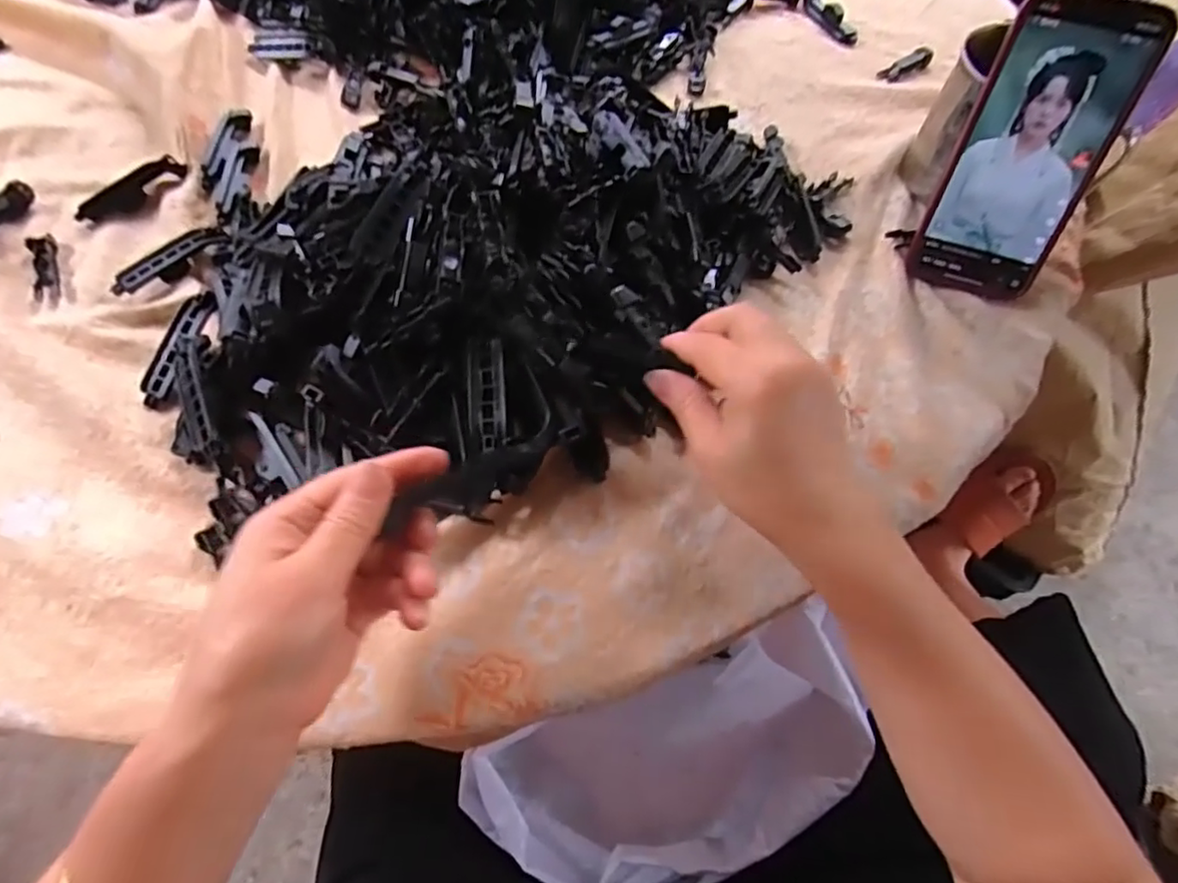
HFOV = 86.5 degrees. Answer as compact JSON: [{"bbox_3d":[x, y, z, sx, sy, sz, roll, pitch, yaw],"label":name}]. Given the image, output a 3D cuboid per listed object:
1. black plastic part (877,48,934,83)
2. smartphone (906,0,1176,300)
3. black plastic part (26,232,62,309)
[{"bbox_3d":[0.261,-0.309,0.512,0.051,0.011,0.017,-29,66,-14],"label":"black plastic part"},{"bbox_3d":[0.254,-0.166,0.366,0.077,0.160,0.007,22,33,16],"label":"smartphone"},{"bbox_3d":[-0.351,-0.111,0.404,0.015,0.009,0.059,-22,65,-11],"label":"black plastic part"}]

